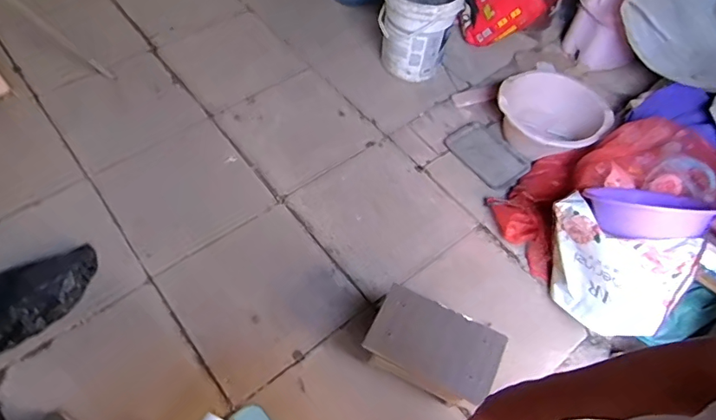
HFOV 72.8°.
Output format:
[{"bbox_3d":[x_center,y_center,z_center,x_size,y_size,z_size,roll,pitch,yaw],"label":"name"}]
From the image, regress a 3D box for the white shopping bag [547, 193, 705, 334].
[{"bbox_3d":[0.723,0.164,1.399,0.411,0.339,0.222,34,61,17],"label":"white shopping bag"}]

